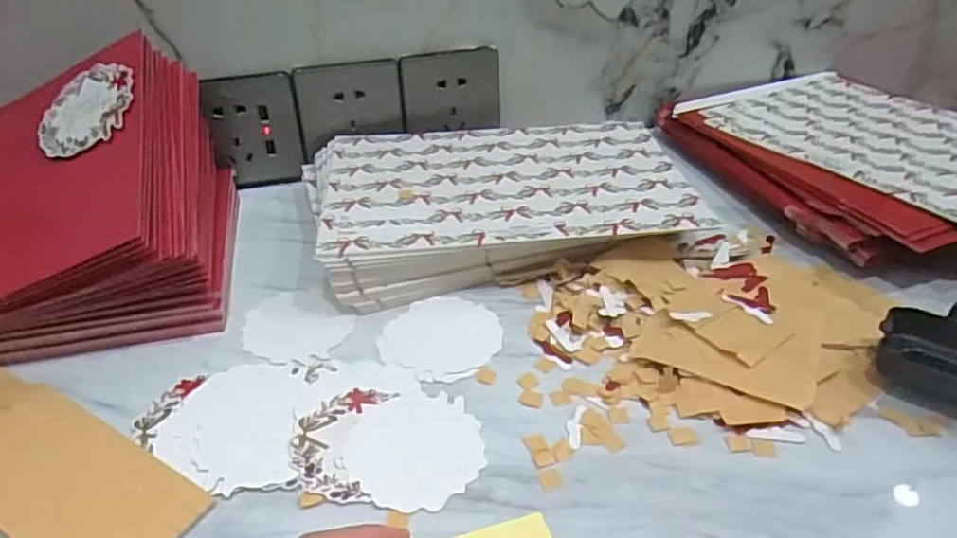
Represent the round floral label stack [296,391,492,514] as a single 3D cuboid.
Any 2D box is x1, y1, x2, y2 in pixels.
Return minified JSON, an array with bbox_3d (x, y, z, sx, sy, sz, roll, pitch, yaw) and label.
[{"bbox_3d":[-0.045,0.089,0.332,0.093,0.004,0.069,1,38,3],"label":"round floral label stack"}]

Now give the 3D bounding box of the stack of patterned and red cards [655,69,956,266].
[{"bbox_3d":[0.318,-0.102,0.533,0.232,0.040,0.294,-15,39,-17],"label":"stack of patterned and red cards"}]

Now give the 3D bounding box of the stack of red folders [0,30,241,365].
[{"bbox_3d":[-0.310,-0.036,0.405,0.274,0.120,0.177,-8,38,-9],"label":"stack of red folders"}]

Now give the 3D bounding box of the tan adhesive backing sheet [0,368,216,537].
[{"bbox_3d":[-0.217,0.099,0.316,0.174,0.005,0.078,19,39,22],"label":"tan adhesive backing sheet"}]

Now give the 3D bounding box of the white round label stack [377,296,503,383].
[{"bbox_3d":[-0.021,0.040,0.402,0.069,0.004,0.070,-1,38,1],"label":"white round label stack"}]

